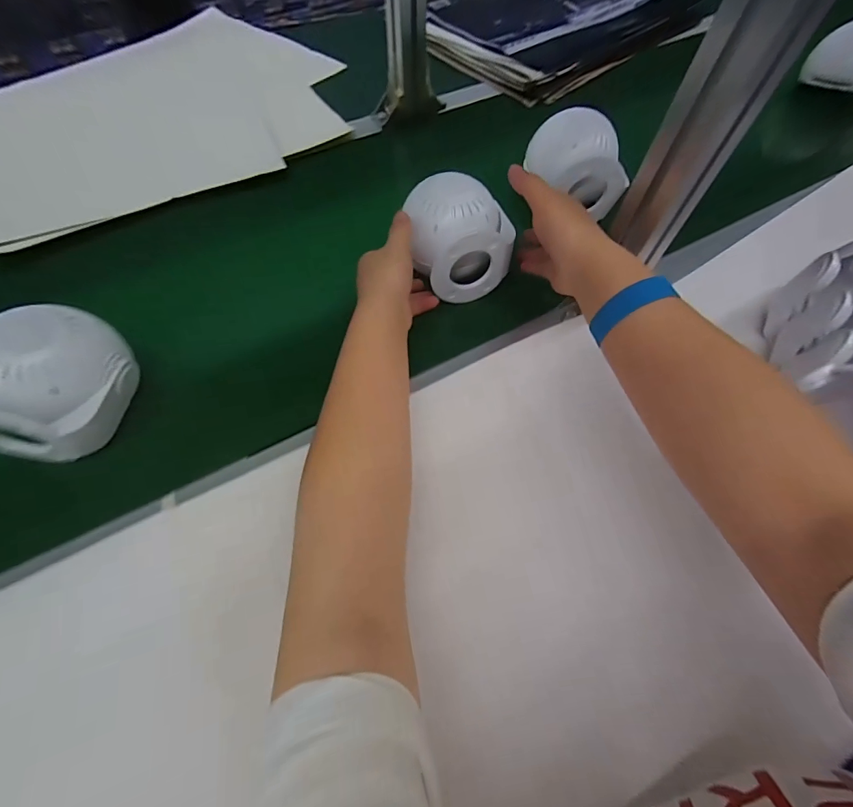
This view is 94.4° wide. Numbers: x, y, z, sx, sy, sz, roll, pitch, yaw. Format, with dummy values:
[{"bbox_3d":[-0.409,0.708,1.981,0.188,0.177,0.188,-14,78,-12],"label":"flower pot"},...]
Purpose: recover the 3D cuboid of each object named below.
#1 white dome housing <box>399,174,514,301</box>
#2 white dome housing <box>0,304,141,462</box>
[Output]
[{"bbox_3d":[0.036,-0.175,0.419,0.103,0.080,0.101,-14,64,-5],"label":"white dome housing"},{"bbox_3d":[-0.317,-0.021,0.331,0.079,0.087,0.115,3,62,0],"label":"white dome housing"}]

